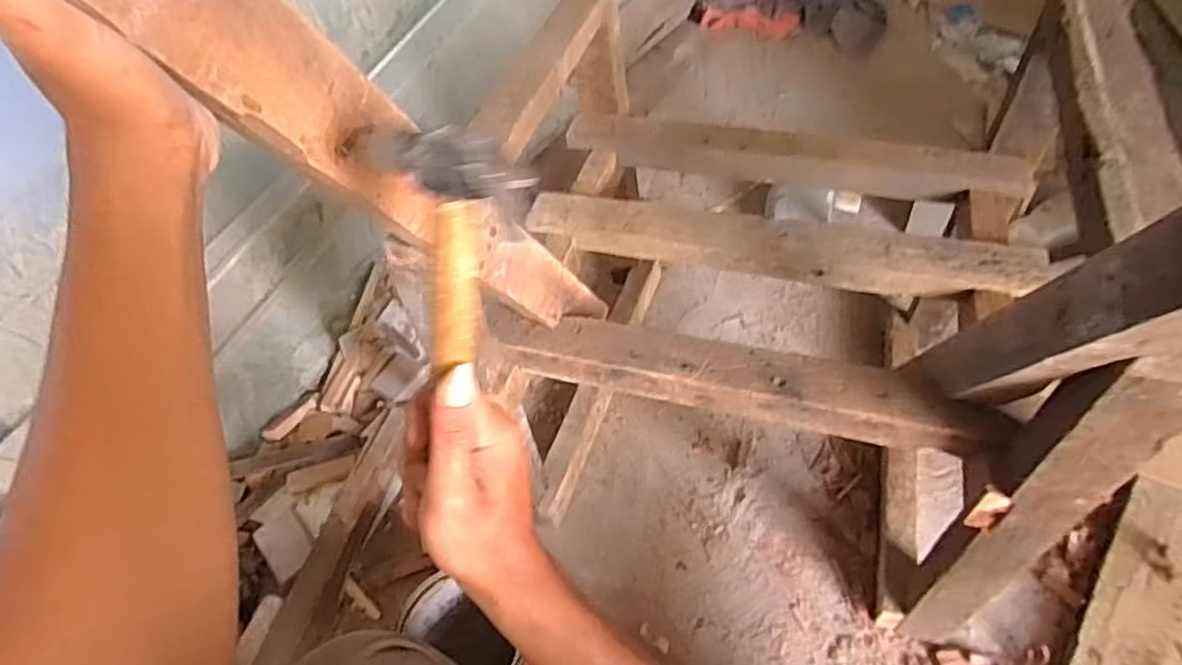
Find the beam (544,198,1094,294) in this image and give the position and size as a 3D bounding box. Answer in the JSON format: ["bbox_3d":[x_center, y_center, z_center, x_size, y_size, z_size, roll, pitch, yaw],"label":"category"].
[{"bbox_3d":[0.199,-0.102,0.767,0.567,0.040,0.071,11,52,15],"label":"beam"}]

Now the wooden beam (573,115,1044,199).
[{"bbox_3d":[0.242,-0.229,0.858,0.566,0.044,0.073,12,53,15],"label":"wooden beam"}]

